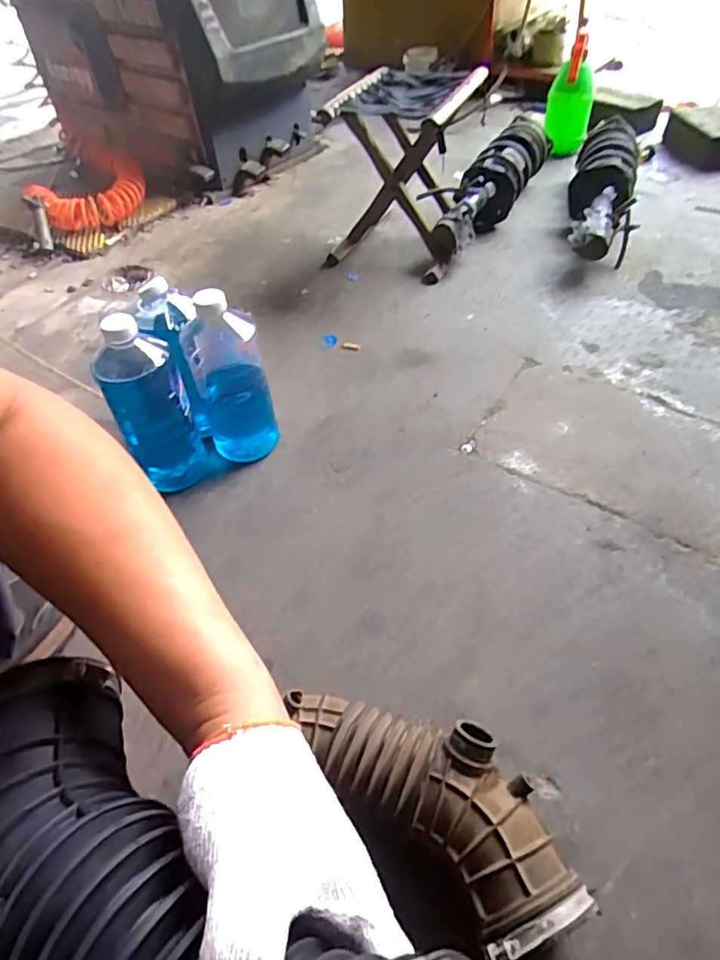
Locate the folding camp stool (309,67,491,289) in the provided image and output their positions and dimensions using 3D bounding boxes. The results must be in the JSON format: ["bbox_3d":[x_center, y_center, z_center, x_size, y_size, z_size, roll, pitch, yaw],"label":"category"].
[{"bbox_3d":[0.076,-0.606,1.069,0.259,0.294,0.238,9,50,11],"label":"folding camp stool"}]

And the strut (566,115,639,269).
[{"bbox_3d":[0.551,-0.658,1.214,0.133,0.135,0.496,12,52,15],"label":"strut"}]

